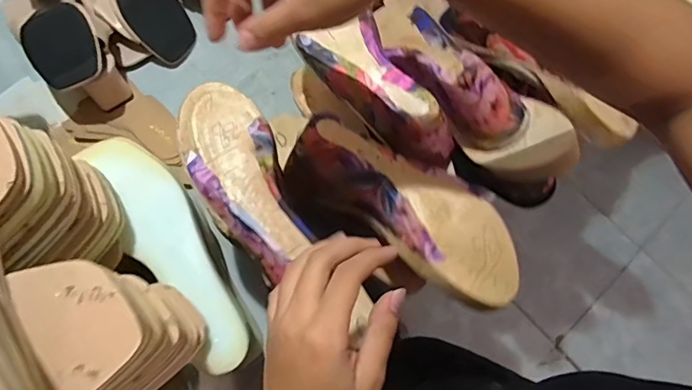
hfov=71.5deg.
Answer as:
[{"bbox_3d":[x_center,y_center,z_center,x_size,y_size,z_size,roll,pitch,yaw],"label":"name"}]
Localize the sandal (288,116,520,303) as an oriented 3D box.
[{"bbox_3d":[0.047,0.012,0.419,0.216,0.080,0.082,29,73,19],"label":"sandal"}]

